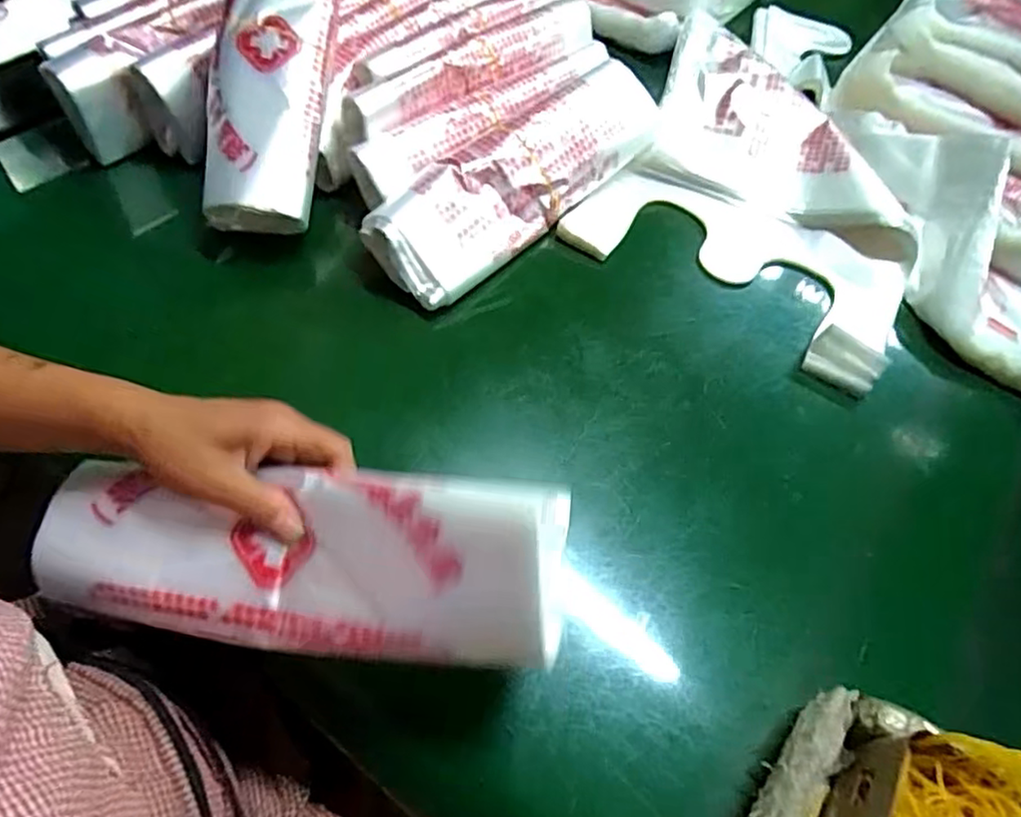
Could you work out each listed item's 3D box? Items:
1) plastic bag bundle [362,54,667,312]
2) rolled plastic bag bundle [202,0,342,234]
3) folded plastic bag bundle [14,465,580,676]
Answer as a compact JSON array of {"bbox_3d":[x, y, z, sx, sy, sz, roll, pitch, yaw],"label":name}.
[{"bbox_3d":[0.012,-0.207,0.587,0.313,0.045,0.101,-39,103,-23],"label":"plastic bag bundle"},{"bbox_3d":[-0.200,-0.303,0.553,0.091,0.056,0.302,4,79,0],"label":"rolled plastic bag bundle"},{"bbox_3d":[-0.118,0.078,0.338,0.296,0.056,0.080,-1,58,16],"label":"folded plastic bag bundle"}]

